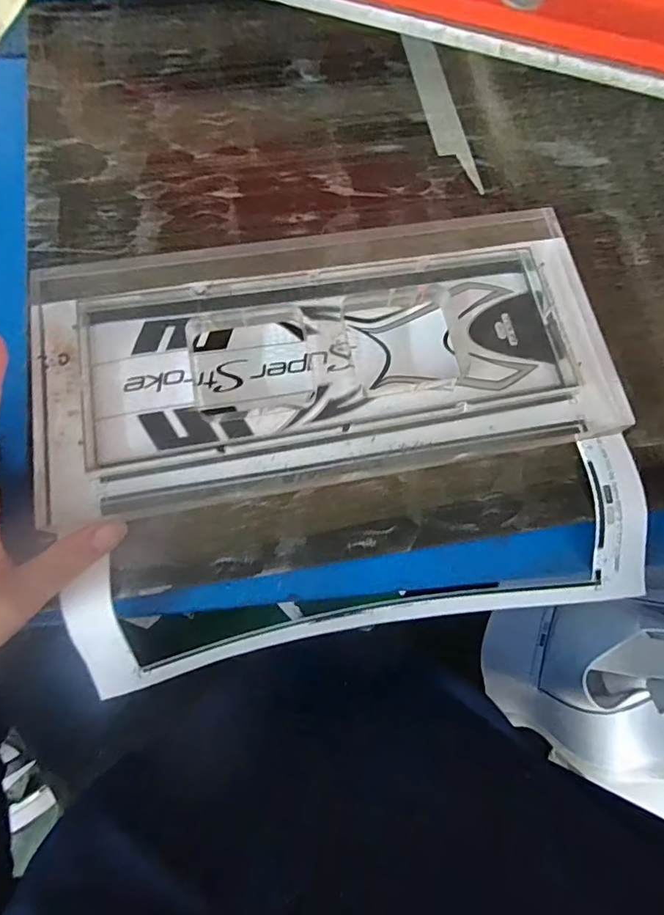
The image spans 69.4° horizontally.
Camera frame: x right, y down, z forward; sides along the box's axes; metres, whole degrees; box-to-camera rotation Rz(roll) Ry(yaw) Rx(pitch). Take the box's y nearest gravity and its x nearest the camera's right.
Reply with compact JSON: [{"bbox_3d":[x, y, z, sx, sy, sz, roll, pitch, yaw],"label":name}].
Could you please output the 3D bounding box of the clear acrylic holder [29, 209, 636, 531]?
[{"bbox_3d":[-0.003,-0.062,0.281,0.318,0.021,0.151,-10,74,-6],"label":"clear acrylic holder"}]

